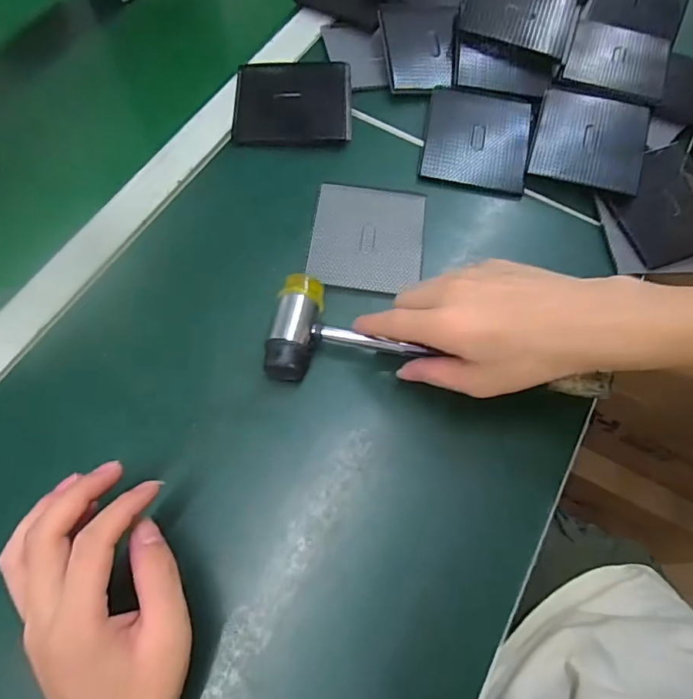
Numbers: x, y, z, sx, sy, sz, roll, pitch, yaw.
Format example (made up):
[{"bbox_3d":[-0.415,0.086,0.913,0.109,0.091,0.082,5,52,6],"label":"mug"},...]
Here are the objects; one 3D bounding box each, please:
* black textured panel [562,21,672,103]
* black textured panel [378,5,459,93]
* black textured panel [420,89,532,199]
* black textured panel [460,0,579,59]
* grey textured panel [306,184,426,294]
[{"bbox_3d":[0.277,-0.296,0.500,0.097,0.007,0.113,21,66,8],"label":"black textured panel"},{"bbox_3d":[0.076,-0.312,0.505,0.077,0.005,0.111,0,67,-3],"label":"black textured panel"},{"bbox_3d":[0.126,-0.203,0.475,0.098,0.012,0.108,10,67,1],"label":"black textured panel"},{"bbox_3d":[0.183,-0.357,0.518,0.113,0.006,0.092,21,68,6],"label":"black textured panel"},{"bbox_3d":[0.019,-0.100,0.436,0.098,0.004,0.106,6,66,-1],"label":"grey textured panel"}]

